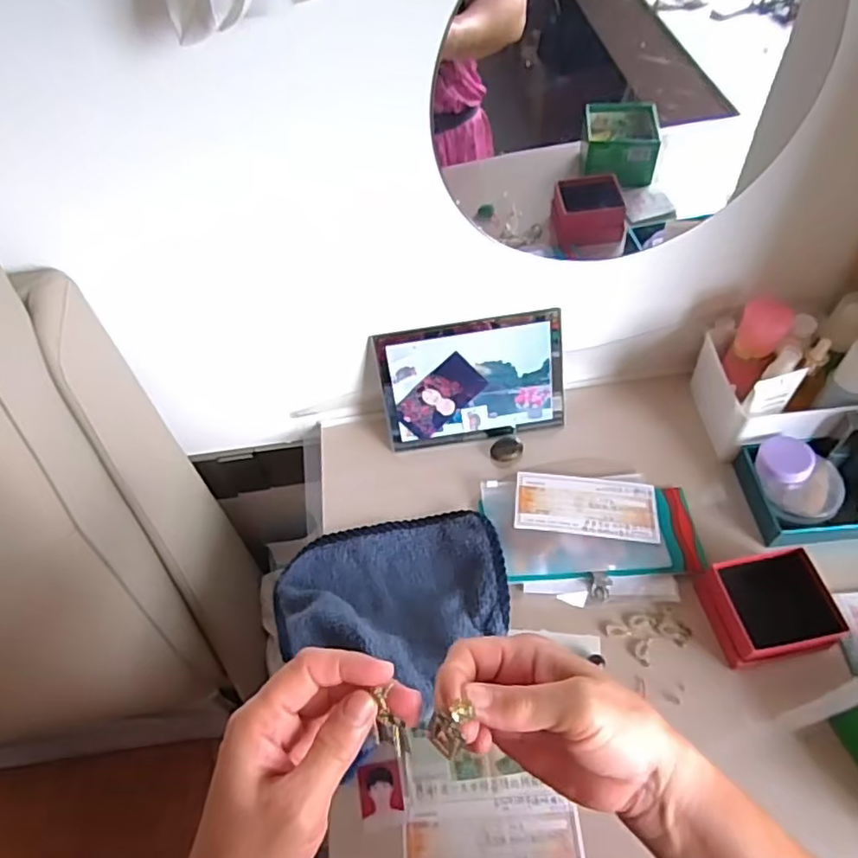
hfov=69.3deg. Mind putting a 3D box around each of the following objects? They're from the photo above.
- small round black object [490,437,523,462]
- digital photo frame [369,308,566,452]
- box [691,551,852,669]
[{"bbox_3d":[0.087,0.023,0.688,0.034,0.017,0.030,2,56,6],"label":"small round black object"},{"bbox_3d":[0.046,-0.055,0.680,0.193,0.128,0.090,-7,56,0],"label":"digital photo frame"},{"bbox_3d":[0.296,0.155,0.541,0.090,0.049,0.083,-9,56,-1],"label":"box"}]

